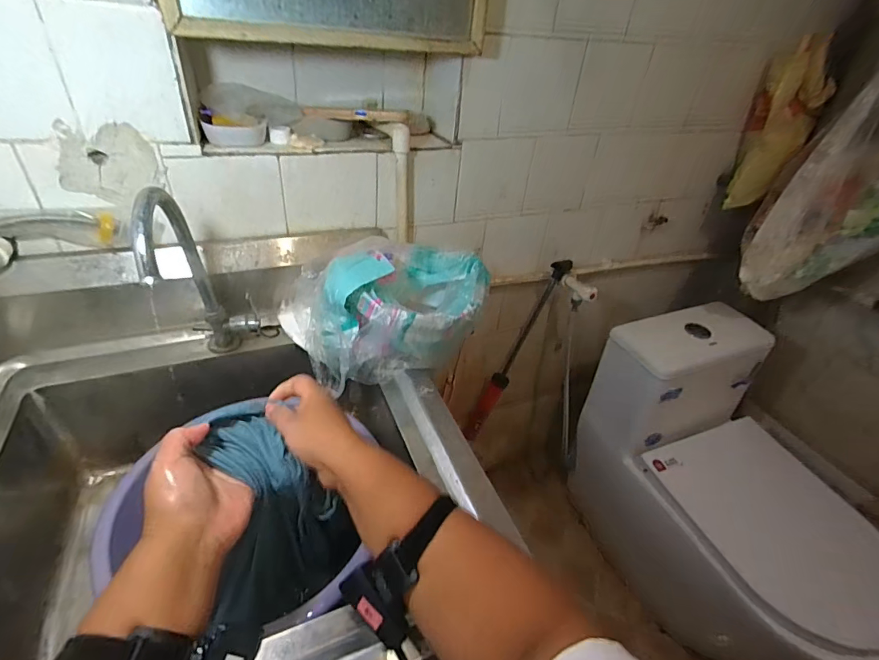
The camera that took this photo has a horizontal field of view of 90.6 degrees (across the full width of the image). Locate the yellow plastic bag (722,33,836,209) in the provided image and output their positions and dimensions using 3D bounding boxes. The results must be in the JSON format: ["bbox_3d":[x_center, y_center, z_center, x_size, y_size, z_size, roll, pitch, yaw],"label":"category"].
[{"bbox_3d":[0.743,-0.443,0.962,0.124,0.328,0.107,27,42,25],"label":"yellow plastic bag"}]

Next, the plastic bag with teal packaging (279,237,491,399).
[{"bbox_3d":[-0.085,-0.027,0.669,0.302,0.175,0.162,-6,39,-16],"label":"plastic bag with teal packaging"}]

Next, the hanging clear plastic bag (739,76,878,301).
[{"bbox_3d":[0.796,-0.278,0.854,0.219,0.423,0.142,17,38,13],"label":"hanging clear plastic bag"}]

